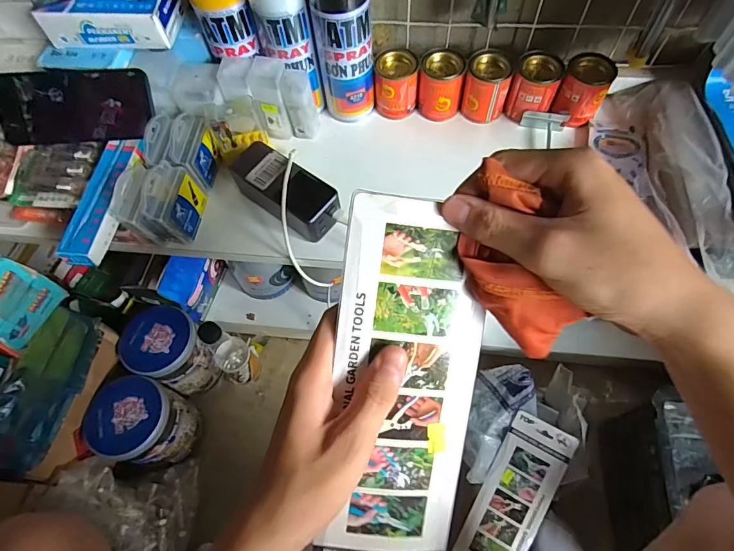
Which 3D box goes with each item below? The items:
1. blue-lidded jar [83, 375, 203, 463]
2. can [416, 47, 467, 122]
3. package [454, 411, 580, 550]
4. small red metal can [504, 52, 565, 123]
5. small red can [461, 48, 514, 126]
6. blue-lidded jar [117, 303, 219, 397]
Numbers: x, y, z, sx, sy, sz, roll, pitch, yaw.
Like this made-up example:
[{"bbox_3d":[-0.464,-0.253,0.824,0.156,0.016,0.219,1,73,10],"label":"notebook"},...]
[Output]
[{"bbox_3d":[-0.347,0.231,0.666,0.115,0.128,0.108,-1,61,2],"label":"blue-lidded jar"},{"bbox_3d":[0.095,-0.243,0.546,0.055,0.070,0.048,5,61,6],"label":"can"},{"bbox_3d":[0.208,0.335,0.614,0.085,0.011,0.263,25,89,16],"label":"package"},{"bbox_3d":[0.210,-0.235,0.531,0.055,0.064,0.048,17,63,12],"label":"small red metal can"},{"bbox_3d":[0.151,-0.237,0.538,0.054,0.071,0.045,15,63,11],"label":"small red can"},{"bbox_3d":[-0.328,0.132,0.725,0.119,0.144,0.105,29,66,17],"label":"blue-lidded jar"}]

